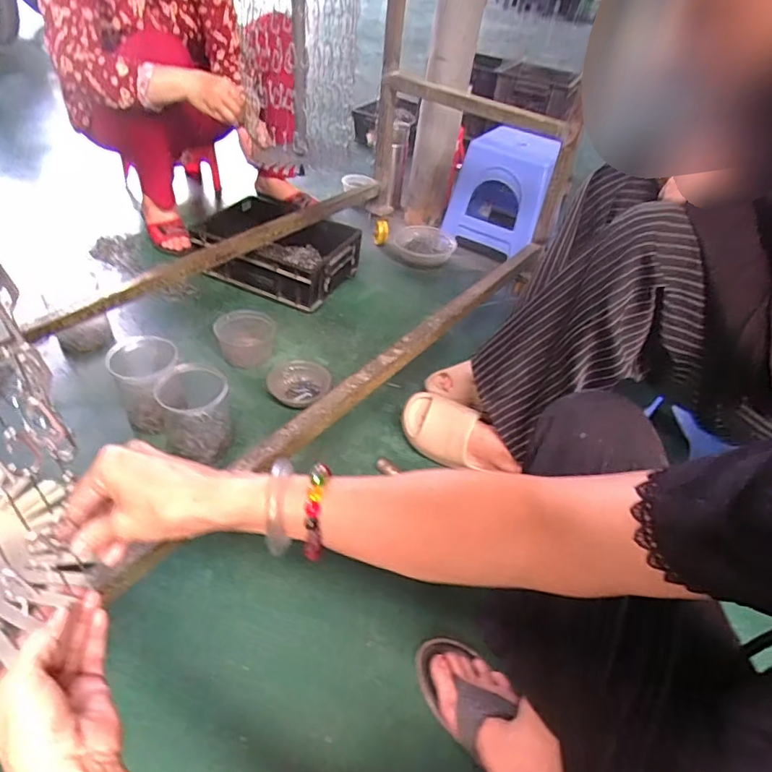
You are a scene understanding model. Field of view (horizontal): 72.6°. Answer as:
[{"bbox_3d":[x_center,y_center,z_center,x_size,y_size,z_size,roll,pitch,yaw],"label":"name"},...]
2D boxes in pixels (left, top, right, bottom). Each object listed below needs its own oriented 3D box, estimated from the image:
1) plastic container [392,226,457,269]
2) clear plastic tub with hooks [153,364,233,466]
[{"bbox_3d":[0.100,-0.385,1.456,0.184,0.057,0.155,9,42,2],"label":"plastic container"},{"bbox_3d":[-0.306,0.045,0.845,0.104,0.148,0.103,4,42,-3],"label":"clear plastic tub with hooks"}]

